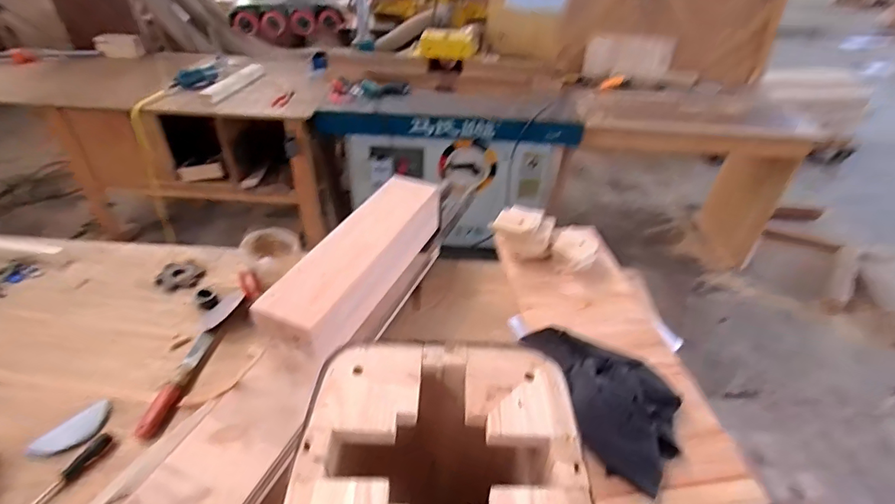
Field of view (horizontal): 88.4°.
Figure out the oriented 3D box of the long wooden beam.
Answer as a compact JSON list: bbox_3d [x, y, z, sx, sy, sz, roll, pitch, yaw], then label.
[{"bbox_3d":[-0.177,0.017,0.956,0.128,0.118,0.491,17,41,18],"label":"long wooden beam"}]

